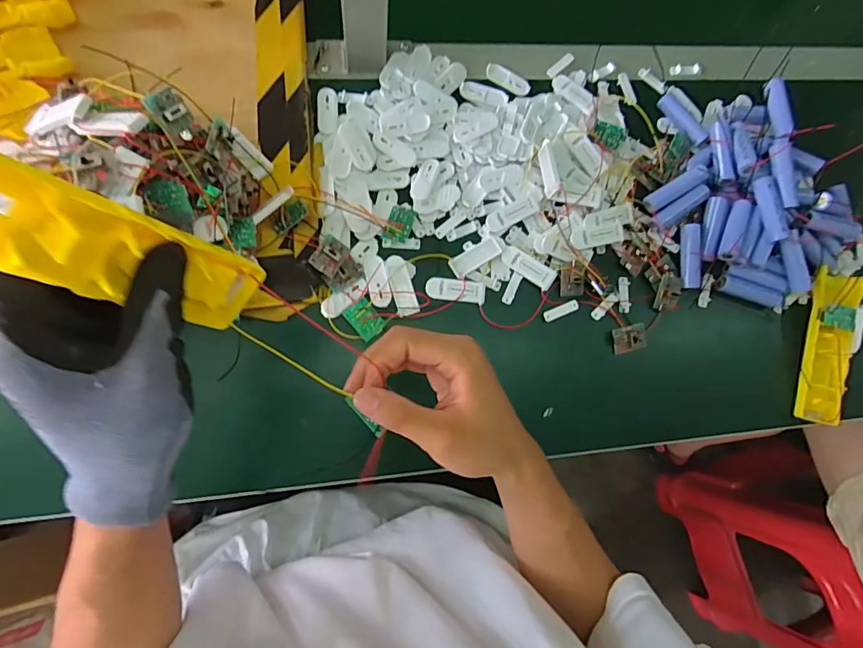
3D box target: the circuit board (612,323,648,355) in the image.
[{"bbox_3d":[0.200,0.015,0.465,0.033,0.005,0.025,-14,89,7],"label":"circuit board"}]

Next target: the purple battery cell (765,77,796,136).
[{"bbox_3d":[0.377,-0.236,0.501,0.017,0.017,0.076,8,70,-8],"label":"purple battery cell"}]

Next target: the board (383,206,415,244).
[{"bbox_3d":[-0.031,-0.097,0.445,0.024,0.008,0.035,21,82,-6],"label":"board"}]

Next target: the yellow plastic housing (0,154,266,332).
[{"bbox_3d":[-0.138,-0.028,0.185,0.031,0.163,0.051,8,82,32],"label":"yellow plastic housing"}]

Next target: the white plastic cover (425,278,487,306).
[{"bbox_3d":[0.025,-0.033,0.447,0.058,0.008,0.023,8,84,-8],"label":"white plastic cover"}]

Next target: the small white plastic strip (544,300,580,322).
[{"bbox_3d":[0.131,-0.013,0.464,0.038,0.008,0.011,-22,89,-10],"label":"small white plastic strip"}]

